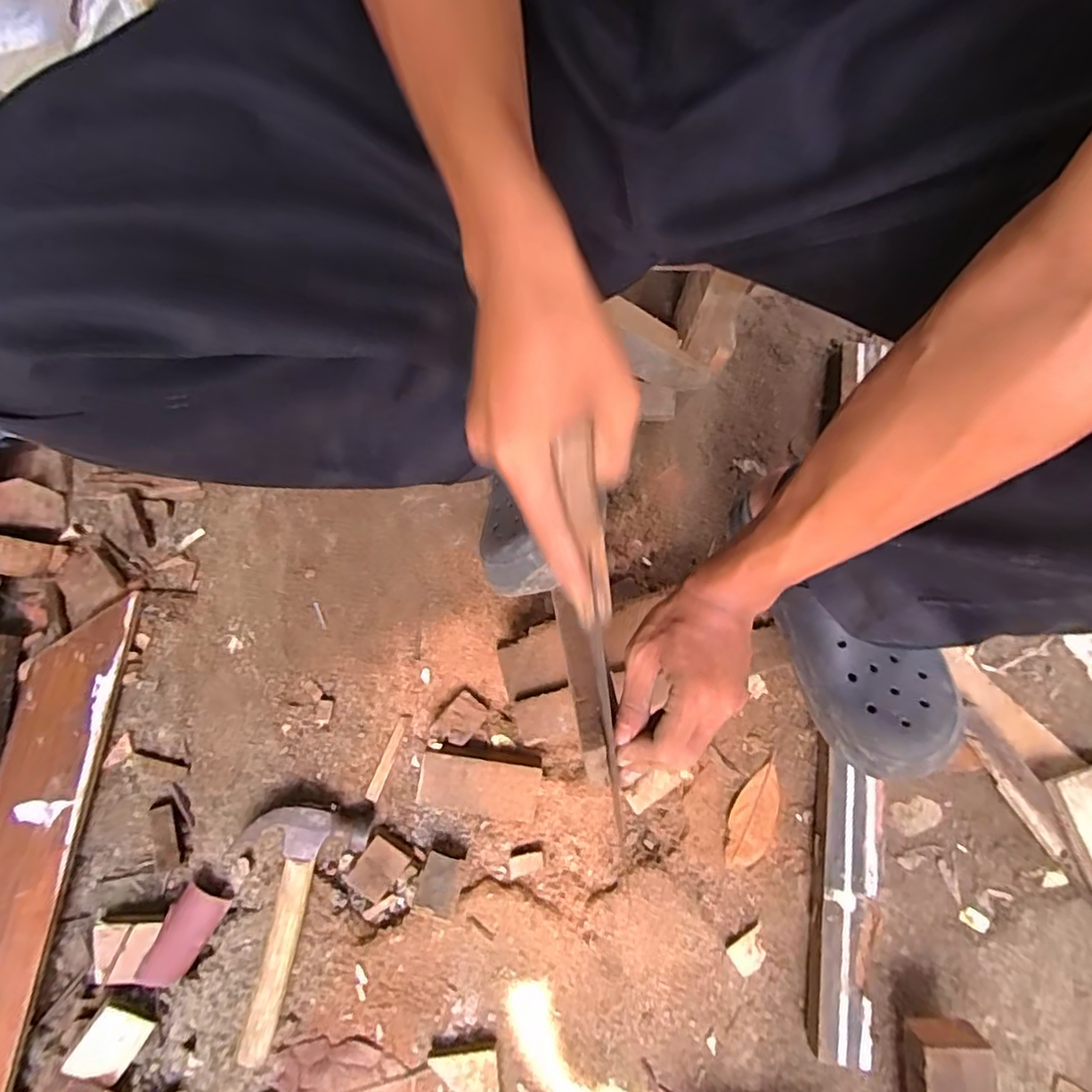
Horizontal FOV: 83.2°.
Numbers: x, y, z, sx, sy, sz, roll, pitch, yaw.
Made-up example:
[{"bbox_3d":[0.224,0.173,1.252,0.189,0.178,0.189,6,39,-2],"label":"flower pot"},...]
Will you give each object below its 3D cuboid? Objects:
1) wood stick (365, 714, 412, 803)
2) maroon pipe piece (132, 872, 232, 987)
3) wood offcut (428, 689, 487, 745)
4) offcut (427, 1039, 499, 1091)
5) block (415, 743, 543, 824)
[{"bbox_3d":[-0.161,0.215,0.628,0.013,0.007,0.088,21,79,6],"label":"wood stick"},{"bbox_3d":[-0.348,0.374,0.585,0.044,0.017,0.098,29,80,7],"label":"maroon pipe piece"},{"bbox_3d":[-0.087,0.176,0.622,0.036,0.017,0.051,41,82,9],"label":"wood offcut"},{"bbox_3d":[-0.073,0.481,0.553,0.060,0.023,0.054,-6,78,0],"label":"offcut"},{"bbox_3d":[-0.065,0.233,0.611,0.115,0.027,0.061,11,78,4],"label":"block"}]

